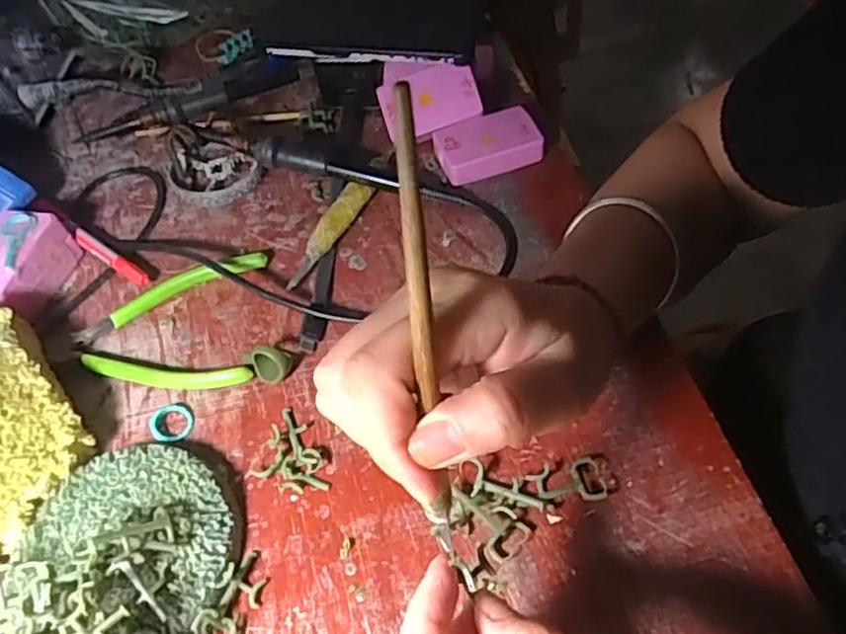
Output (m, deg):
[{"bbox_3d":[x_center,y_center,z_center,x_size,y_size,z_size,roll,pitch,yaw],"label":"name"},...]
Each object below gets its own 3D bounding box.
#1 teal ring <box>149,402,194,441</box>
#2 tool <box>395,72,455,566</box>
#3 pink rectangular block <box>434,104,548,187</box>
[{"bbox_3d":[-0.142,0.059,0.362,0.025,0.006,0.023,-4,54,5],"label":"teal ring"},{"bbox_3d":[0.001,0.008,0.189,0.006,0.143,0.004,-3,27,3],"label":"tool"},{"bbox_3d":[0.046,-0.121,0.457,0.068,0.023,0.041,-17,54,-5],"label":"pink rectangular block"}]

